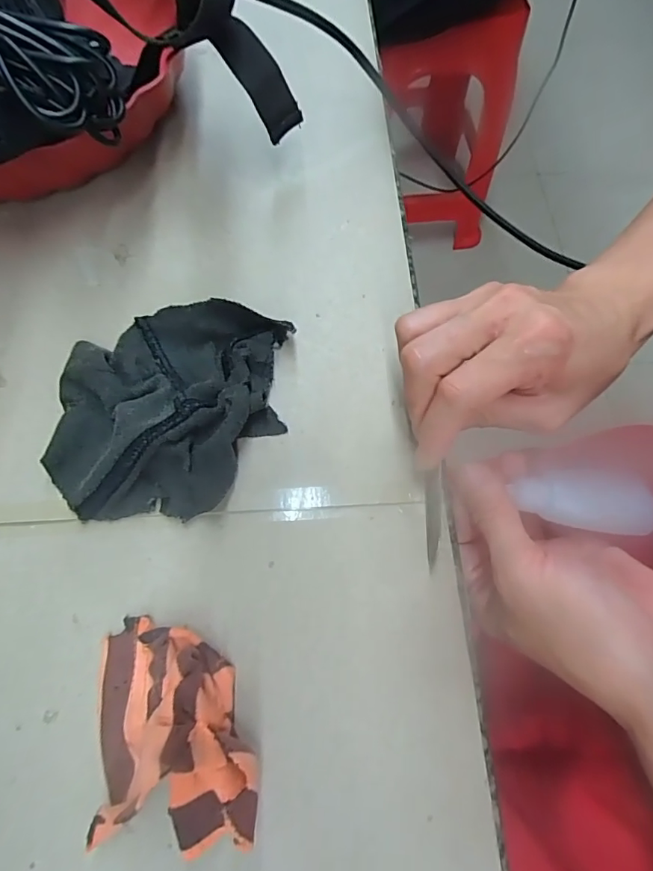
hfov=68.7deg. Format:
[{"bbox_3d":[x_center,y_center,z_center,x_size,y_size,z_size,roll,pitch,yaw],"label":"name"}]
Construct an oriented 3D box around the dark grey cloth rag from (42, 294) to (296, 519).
[{"bbox_3d":[-0.077,-0.015,0.231,0.105,0.028,0.105,4,69,-1],"label":"dark grey cloth rag"}]

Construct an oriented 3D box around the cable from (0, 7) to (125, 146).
[{"bbox_3d":[-0.131,-0.160,0.200,0.085,0.024,0.039,23,94,-24],"label":"cable"}]

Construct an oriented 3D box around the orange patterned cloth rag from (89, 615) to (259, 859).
[{"bbox_3d":[-0.062,0.109,0.176,0.062,0.040,0.084,-18,71,-9],"label":"orange patterned cloth rag"}]

